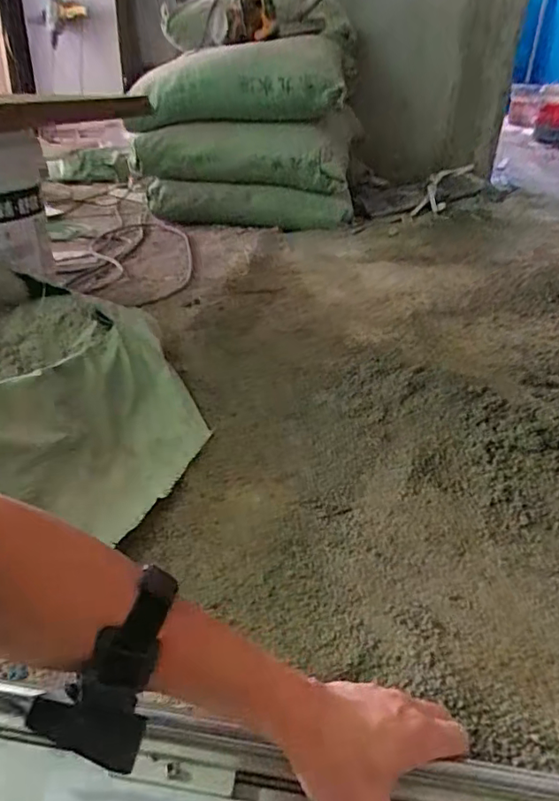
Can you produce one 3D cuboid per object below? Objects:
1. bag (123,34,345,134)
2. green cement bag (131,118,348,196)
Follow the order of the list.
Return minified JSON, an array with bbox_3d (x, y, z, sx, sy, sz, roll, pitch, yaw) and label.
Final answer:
[{"bbox_3d":[-0.126,-0.957,1.585,0.620,0.205,0.481,2,34,2],"label":"bag"},{"bbox_3d":[-0.114,-0.795,1.665,0.659,0.171,0.381,2,34,2],"label":"green cement bag"}]

